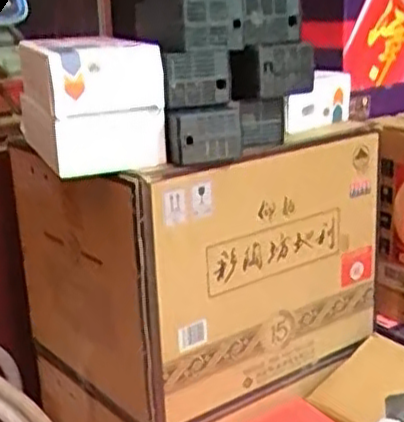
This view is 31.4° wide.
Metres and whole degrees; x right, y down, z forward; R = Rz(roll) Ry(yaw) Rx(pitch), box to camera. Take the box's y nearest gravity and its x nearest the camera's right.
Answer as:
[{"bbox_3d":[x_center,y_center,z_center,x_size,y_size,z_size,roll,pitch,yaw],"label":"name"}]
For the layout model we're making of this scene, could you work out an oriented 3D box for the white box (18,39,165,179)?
[{"bbox_3d":[-0.131,-0.127,0.811,0.122,0.130,0.203,-8,19,-19],"label":"white box"}]

